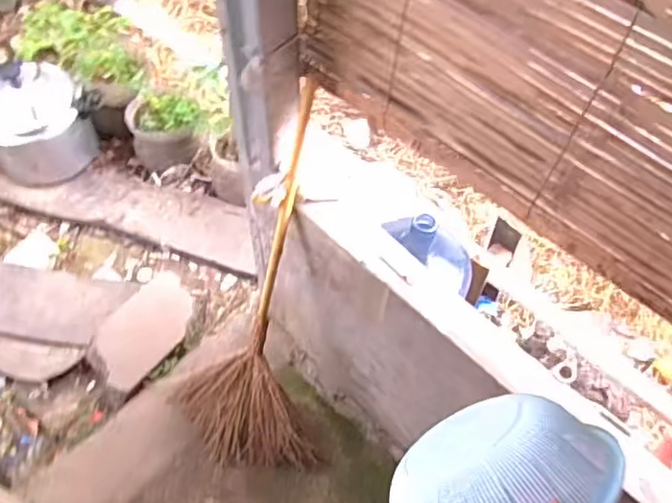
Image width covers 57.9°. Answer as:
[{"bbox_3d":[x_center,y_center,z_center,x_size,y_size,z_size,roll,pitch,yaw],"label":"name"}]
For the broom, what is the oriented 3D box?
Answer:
[{"bbox_3d":[-0.154,0.090,1.215,0.362,0.902,0.102,12,30,4],"label":"broom"}]

